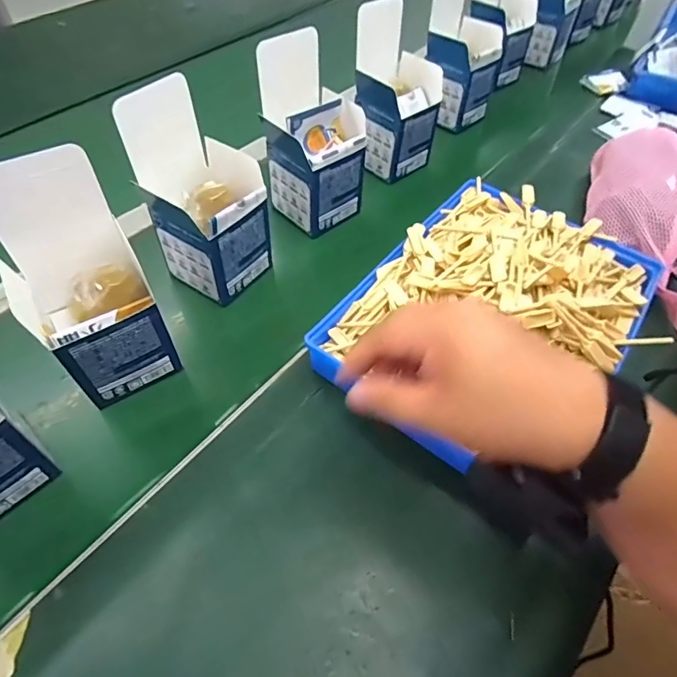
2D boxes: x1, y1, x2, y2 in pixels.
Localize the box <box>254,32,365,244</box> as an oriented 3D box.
[{"bbox_3d":[-0.027,-0.222,0.526,0.098,0.169,0.095,-36,62,-23],"label":"box"}]

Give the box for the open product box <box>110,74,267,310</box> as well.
[{"bbox_3d":[-0.127,-0.134,0.450,0.092,0.171,0.099,28,59,18],"label":"open product box"}]

